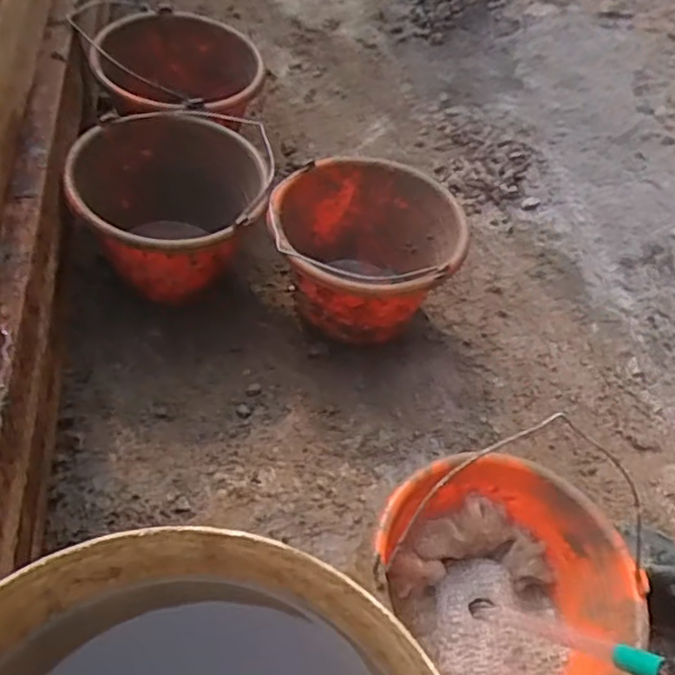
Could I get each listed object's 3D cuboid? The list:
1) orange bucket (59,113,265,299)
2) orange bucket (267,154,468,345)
[{"bbox_3d":[-0.211,-0.157,0.890,0.232,0.179,0.245,-7,57,-11],"label":"orange bucket"},{"bbox_3d":[0.037,-0.098,0.887,0.229,0.193,0.219,3,56,-5],"label":"orange bucket"}]

